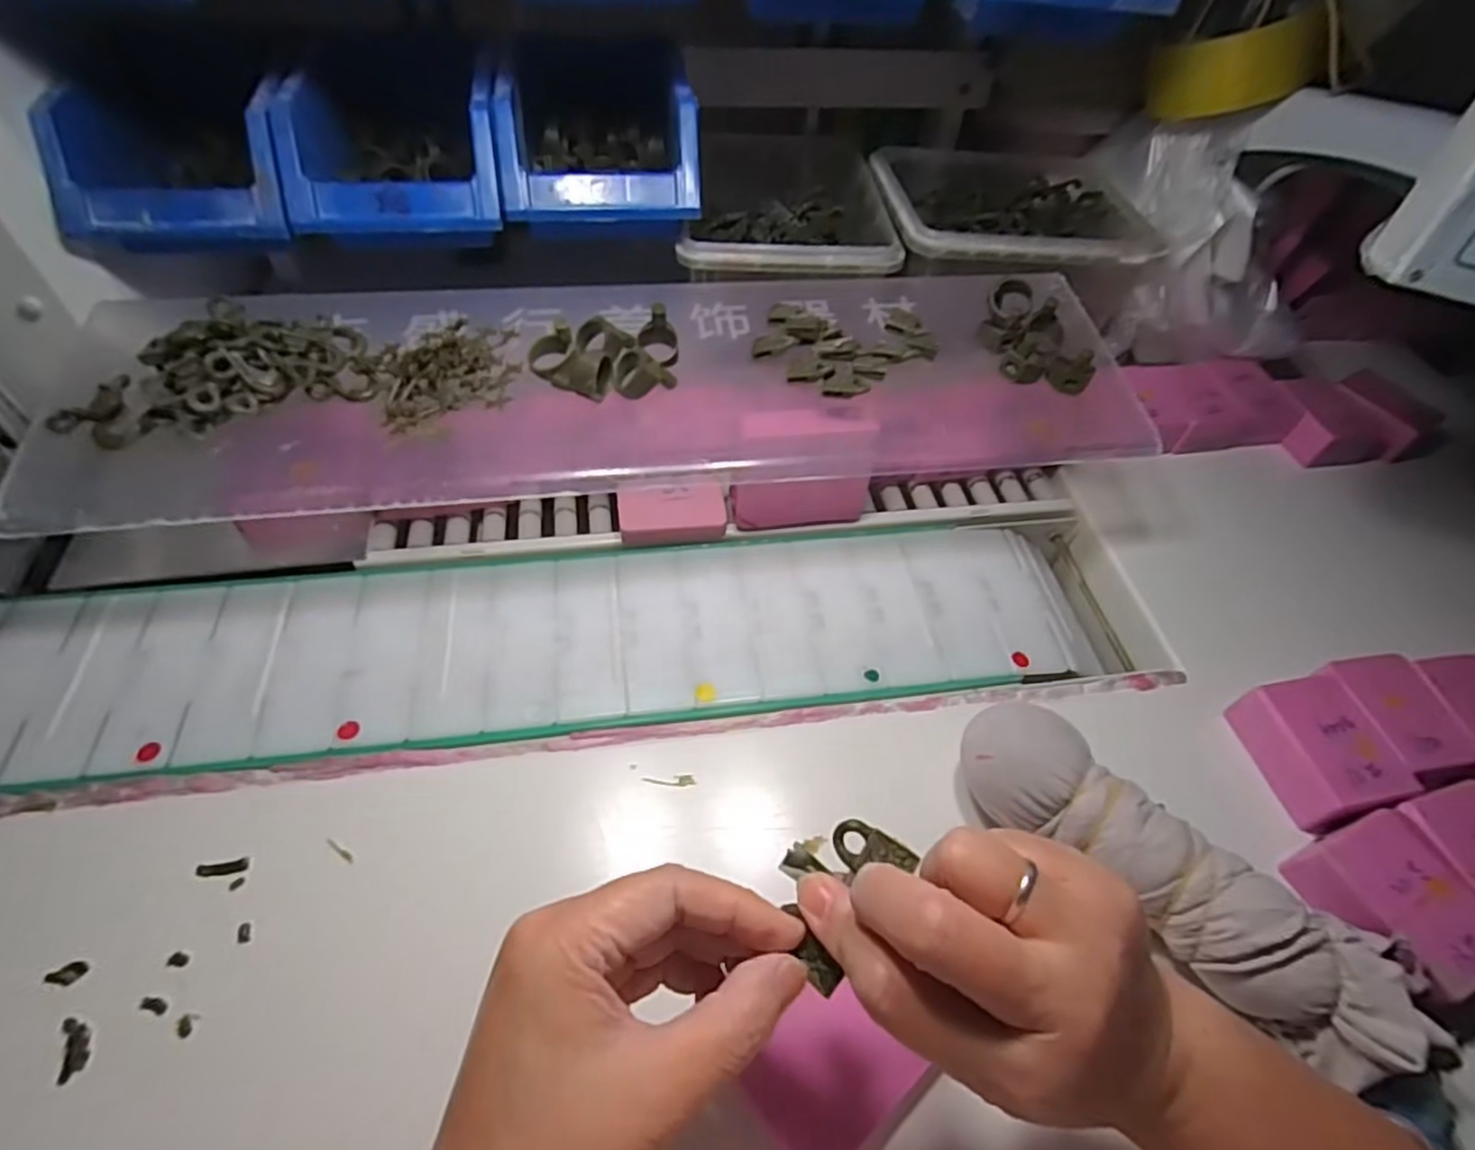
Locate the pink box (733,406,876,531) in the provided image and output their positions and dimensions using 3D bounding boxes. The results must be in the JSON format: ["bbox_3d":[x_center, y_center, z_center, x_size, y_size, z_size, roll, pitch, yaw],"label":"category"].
[{"bbox_3d":[0.043,-0.069,0.453,0.088,0.074,0.029,-4,56,-7],"label":"pink box"}]

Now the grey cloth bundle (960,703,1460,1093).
[{"bbox_3d":[0.199,0.141,0.331,0.205,0.053,0.058,34,60,18],"label":"grey cloth bundle"}]

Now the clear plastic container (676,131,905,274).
[{"bbox_3d":[0.031,-0.281,0.554,0.156,0.058,0.214,0,53,-4],"label":"clear plastic container"}]

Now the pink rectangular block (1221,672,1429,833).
[{"bbox_3d":[0.321,0.097,0.390,0.052,0.031,0.073,-10,57,-11],"label":"pink rectangular block"}]

